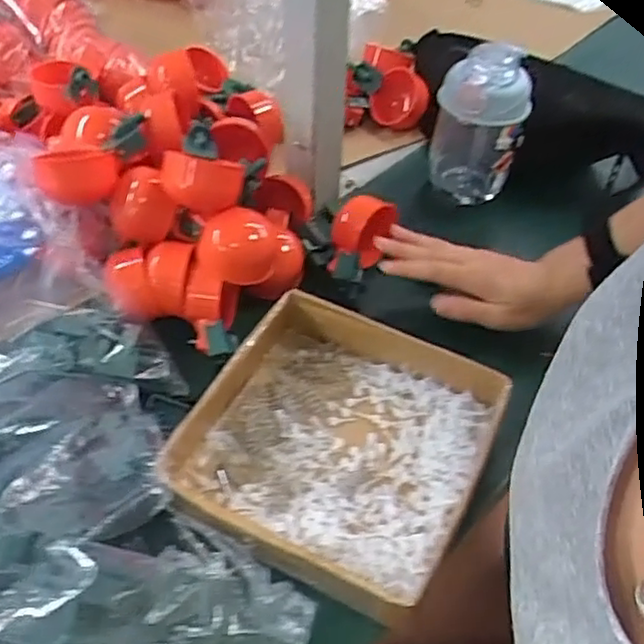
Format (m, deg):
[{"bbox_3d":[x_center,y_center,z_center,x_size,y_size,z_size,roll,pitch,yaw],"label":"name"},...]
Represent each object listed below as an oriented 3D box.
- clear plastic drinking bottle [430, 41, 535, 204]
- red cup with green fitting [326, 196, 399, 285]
[{"bbox_3d":[0.153,-0.189,0.676,0.086,0.150,0.089,12,47,6],"label":"clear plastic drinking bottle"},{"bbox_3d":[0.034,-0.074,0.608,0.052,0.045,0.065,10,47,5],"label":"red cup with green fitting"}]

